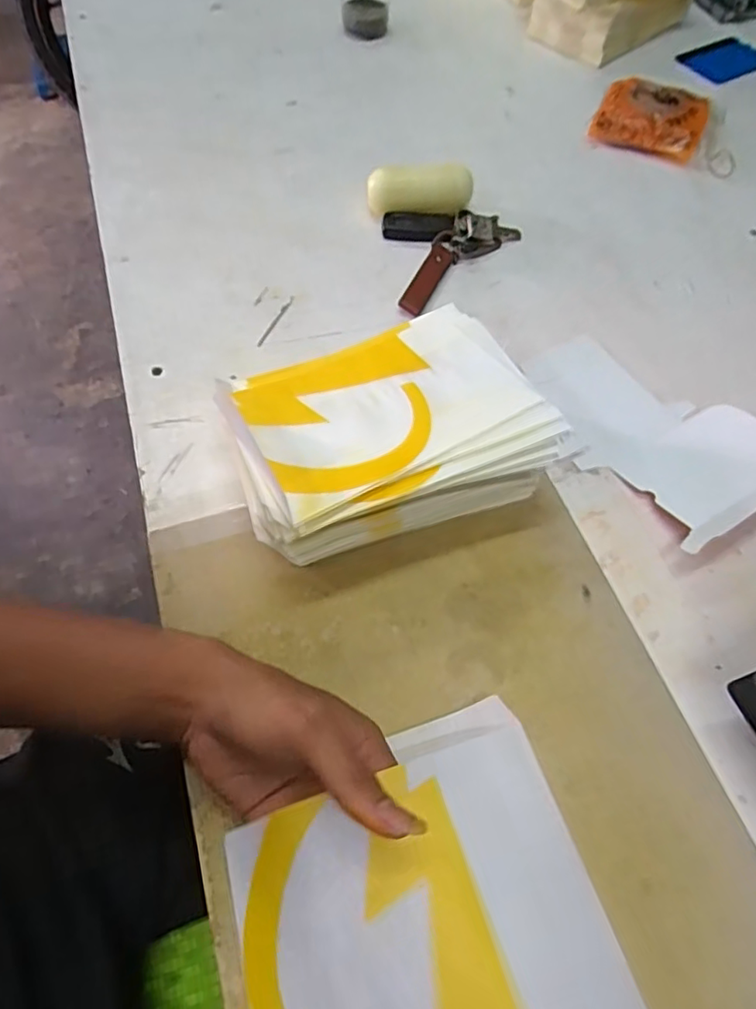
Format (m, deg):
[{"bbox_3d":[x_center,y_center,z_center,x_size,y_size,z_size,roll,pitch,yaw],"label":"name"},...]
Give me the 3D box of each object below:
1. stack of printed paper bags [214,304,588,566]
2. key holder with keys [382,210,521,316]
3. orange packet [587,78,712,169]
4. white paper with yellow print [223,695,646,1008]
[{"bbox_3d":[0.008,-0.052,0.404,0.205,0.083,0.145,-17,62,-11],"label":"stack of printed paper bags"},{"bbox_3d":[0.047,-0.242,0.547,0.096,0.023,0.147,40,67,19],"label":"key holder with keys"},{"bbox_3d":[0.291,-0.411,0.635,0.112,0.036,0.090,20,62,10],"label":"orange packet"},{"bbox_3d":[0.022,0.202,0.267,0.158,0.036,0.185,-15,62,-10],"label":"white paper with yellow print"}]

